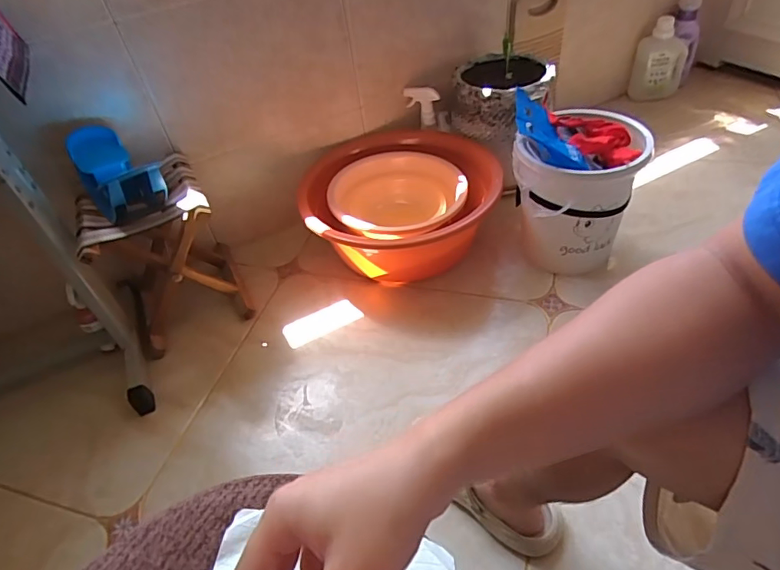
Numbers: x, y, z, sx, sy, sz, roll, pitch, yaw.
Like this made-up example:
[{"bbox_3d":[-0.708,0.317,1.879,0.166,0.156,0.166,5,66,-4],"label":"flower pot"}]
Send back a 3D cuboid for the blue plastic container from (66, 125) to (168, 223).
[{"bbox_3d":[-0.521,-0.202,0.931,0.107,0.129,0.223,-38,51,-27],"label":"blue plastic container"}]

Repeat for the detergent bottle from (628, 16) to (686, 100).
[{"bbox_3d":[0.877,-0.723,1.576,0.172,0.230,0.072,-18,44,-9],"label":"detergent bottle"}]

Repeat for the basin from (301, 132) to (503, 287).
[{"bbox_3d":[0.030,-0.175,1.173,0.424,0.188,0.450,-5,44,5],"label":"basin"}]

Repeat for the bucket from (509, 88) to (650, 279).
[{"bbox_3d":[0.390,-0.208,1.058,0.250,0.319,0.241,5,46,13],"label":"bucket"}]

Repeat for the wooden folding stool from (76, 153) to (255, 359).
[{"bbox_3d":[-0.481,-0.068,1.050,0.236,0.302,0.261,-25,47,-17],"label":"wooden folding stool"}]

